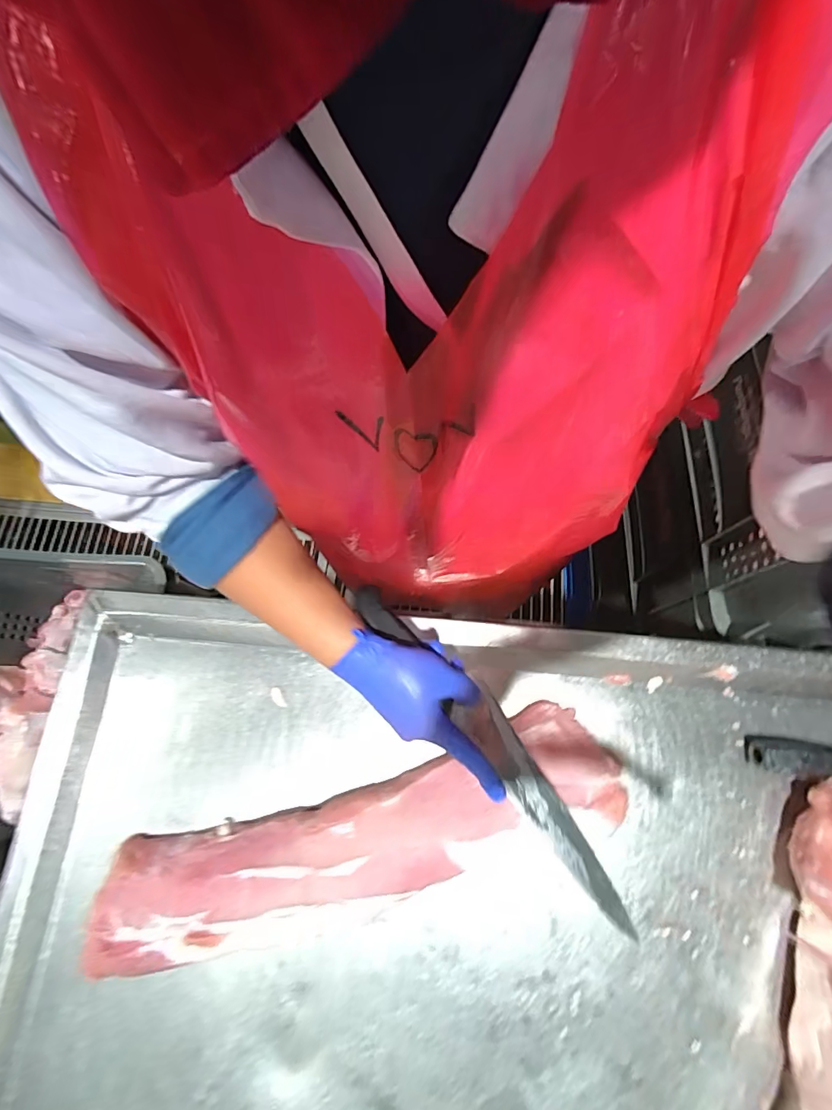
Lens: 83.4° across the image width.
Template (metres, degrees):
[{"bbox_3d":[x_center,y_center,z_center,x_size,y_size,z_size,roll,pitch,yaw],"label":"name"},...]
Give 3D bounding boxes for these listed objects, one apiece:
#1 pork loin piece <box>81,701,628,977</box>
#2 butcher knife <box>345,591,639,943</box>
[{"bbox_3d":[-0.059,0.282,0.471,0.531,0.061,0.115,-18,74,-1],"label":"pork loin piece"},{"bbox_3d":[0.065,0.159,0.414,0.042,0.022,0.343,-39,80,-9],"label":"butcher knife"}]

